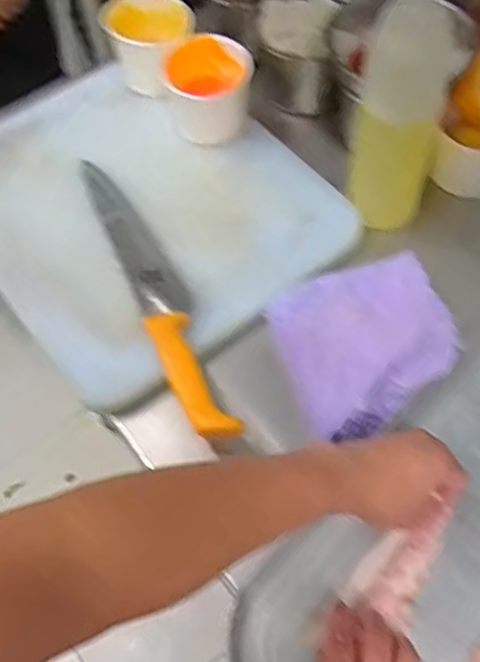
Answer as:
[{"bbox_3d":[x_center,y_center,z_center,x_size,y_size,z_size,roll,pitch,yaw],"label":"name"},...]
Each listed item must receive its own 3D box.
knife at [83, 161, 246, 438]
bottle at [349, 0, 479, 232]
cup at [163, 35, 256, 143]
[{"bbox_3d":[-0.081,-0.049,0.665,0.050,0.028,0.345,-20,61,-10],"label":"knife"},{"bbox_3d":[0.148,-0.186,0.629,0.074,0.223,0.057,17,61,12],"label":"bottle"},{"bbox_3d":[-0.035,-0.265,0.755,0.089,0.079,0.094,-18,60,-8],"label":"cup"}]

